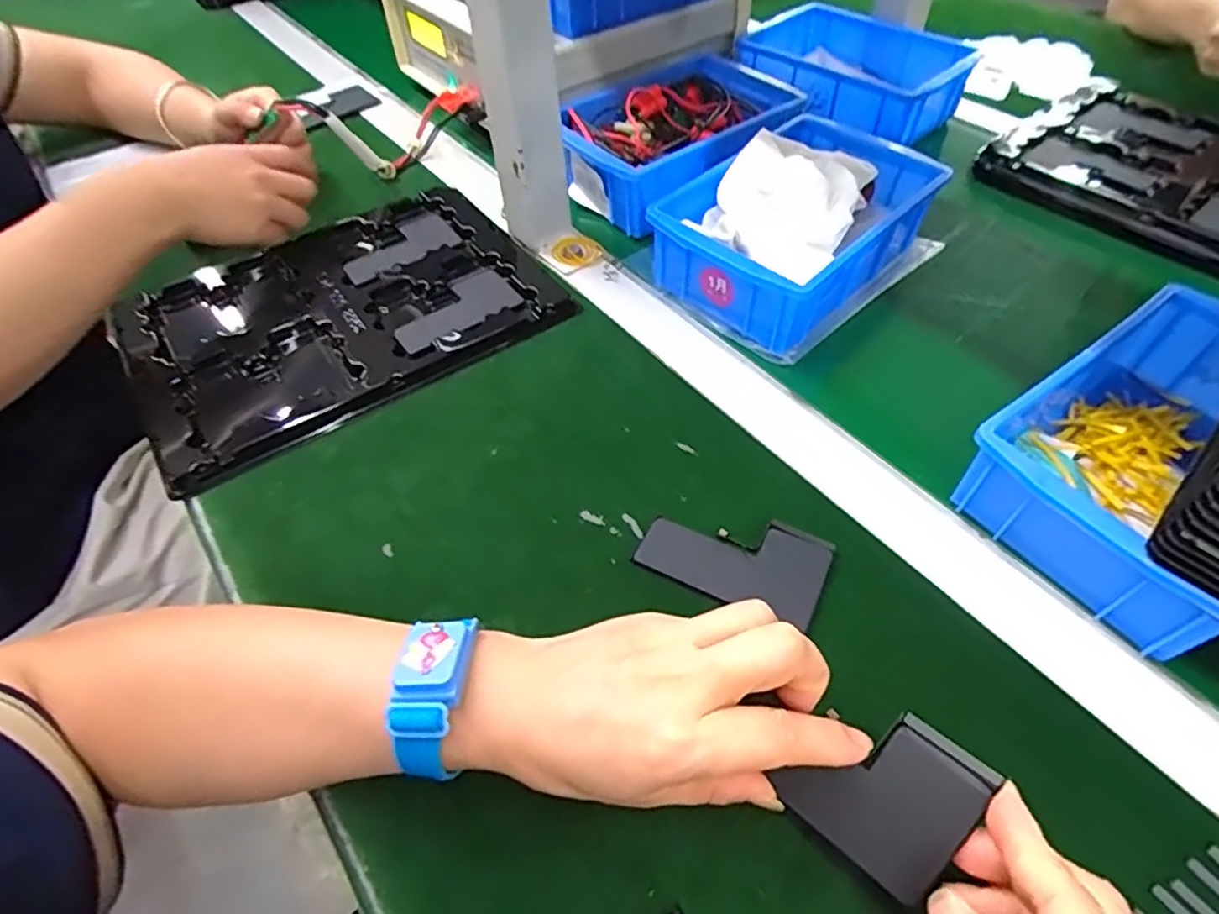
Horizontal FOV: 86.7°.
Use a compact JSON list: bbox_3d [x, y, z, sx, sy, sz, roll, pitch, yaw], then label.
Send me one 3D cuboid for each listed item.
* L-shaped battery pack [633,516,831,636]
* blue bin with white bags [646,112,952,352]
[{"bbox_3d":[0.069,0.053,0.352,0.095,0.004,0.055,20,56,18],"label":"L-shaped battery pack"},{"bbox_3d":[0.143,-0.180,0.471,0.207,0.077,0.127,-39,60,-24],"label":"blue bin with white bags"}]

